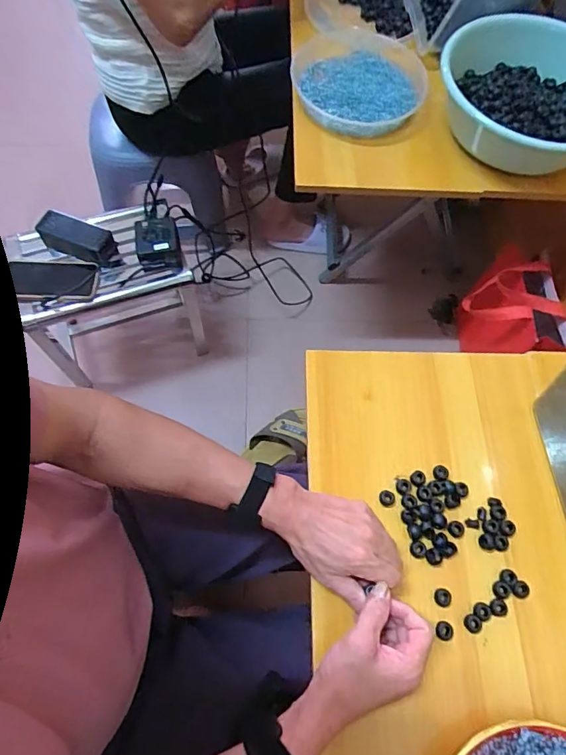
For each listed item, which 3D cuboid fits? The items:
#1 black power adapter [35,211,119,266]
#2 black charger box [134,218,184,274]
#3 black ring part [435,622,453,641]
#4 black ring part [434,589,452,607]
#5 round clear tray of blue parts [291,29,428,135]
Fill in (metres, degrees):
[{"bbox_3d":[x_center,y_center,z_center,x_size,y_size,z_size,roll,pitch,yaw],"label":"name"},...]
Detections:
[{"bbox_3d":[-0.376,-0.255,0.857,0.136,0.043,0.058,22,68,7],"label":"black power adapter"},{"bbox_3d":[-0.231,-0.248,0.867,0.079,0.058,0.084,-10,67,-7],"label":"black charger box"},{"bbox_3d":[0.168,0.264,0.487,0.018,0.005,0.017,1,67,-2],"label":"black ring part"},{"bbox_3d":[0.171,0.235,0.499,0.017,0.004,0.019,3,67,-1],"label":"black ring part"},{"bbox_3d":[0.129,-0.522,0.810,0.217,0.035,0.263,5,67,0],"label":"round clear tray of blue parts"}]

